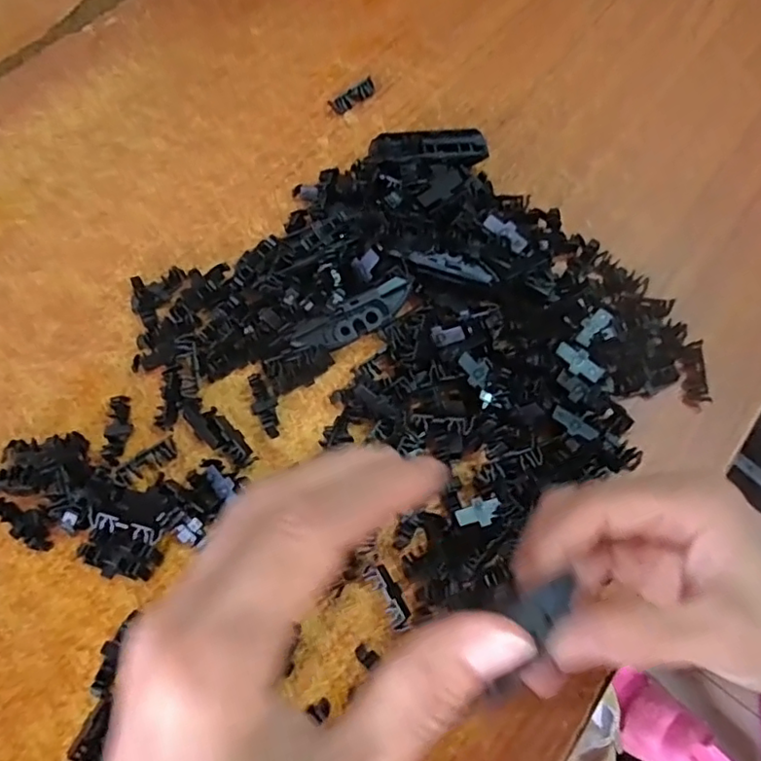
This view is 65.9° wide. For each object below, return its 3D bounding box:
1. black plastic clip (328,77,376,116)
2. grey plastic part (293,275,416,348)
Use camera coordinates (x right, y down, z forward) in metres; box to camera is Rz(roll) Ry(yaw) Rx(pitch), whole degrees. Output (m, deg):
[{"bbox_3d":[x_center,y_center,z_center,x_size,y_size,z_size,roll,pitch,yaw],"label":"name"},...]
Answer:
[{"bbox_3d":[-0.017,-0.190,0.392,0.035,0.008,0.010,-35,73,-14],"label":"black plastic clip"},{"bbox_3d":[-0.013,-0.033,0.315,0.070,0.013,0.017,-29,72,-13],"label":"grey plastic part"}]

